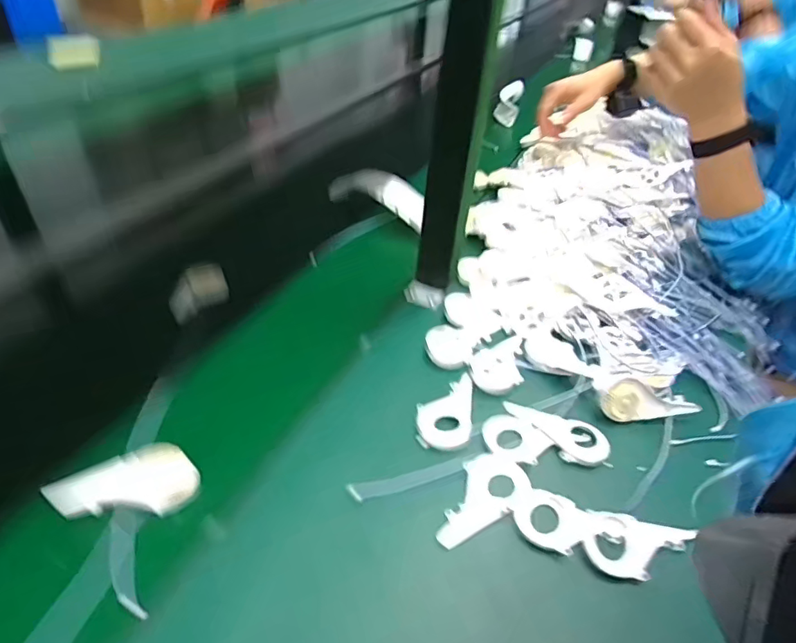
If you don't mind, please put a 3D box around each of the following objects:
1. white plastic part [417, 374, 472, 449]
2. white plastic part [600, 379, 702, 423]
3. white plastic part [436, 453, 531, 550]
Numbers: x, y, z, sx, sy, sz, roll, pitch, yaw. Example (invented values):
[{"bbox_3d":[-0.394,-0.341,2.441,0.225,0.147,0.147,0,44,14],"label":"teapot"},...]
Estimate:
[{"bbox_3d":[0.045,0.082,0.480,0.050,0.012,0.086,10,41,0],"label":"white plastic part"},{"bbox_3d":[0.242,0.074,0.489,0.090,0.028,0.030,9,41,-2],"label":"white plastic part"},{"bbox_3d":[0.065,0.141,0.416,0.096,0.008,0.048,-23,53,-29],"label":"white plastic part"}]

